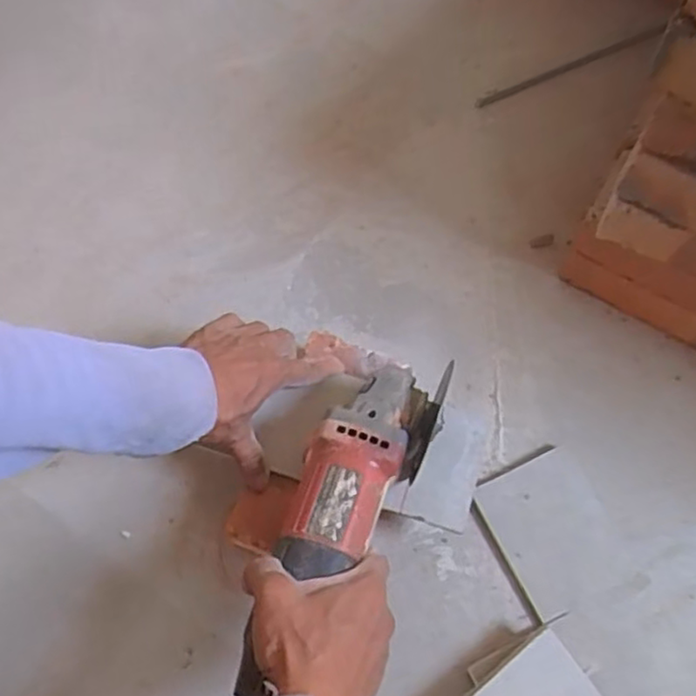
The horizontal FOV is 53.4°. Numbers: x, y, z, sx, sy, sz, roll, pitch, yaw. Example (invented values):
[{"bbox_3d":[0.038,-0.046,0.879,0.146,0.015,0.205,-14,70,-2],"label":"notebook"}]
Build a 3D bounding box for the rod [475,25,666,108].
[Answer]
[{"bbox_3d":[0.251,-0.316,0.777,0.243,0.006,0.013,-23,68,-9],"label":"rod"}]

